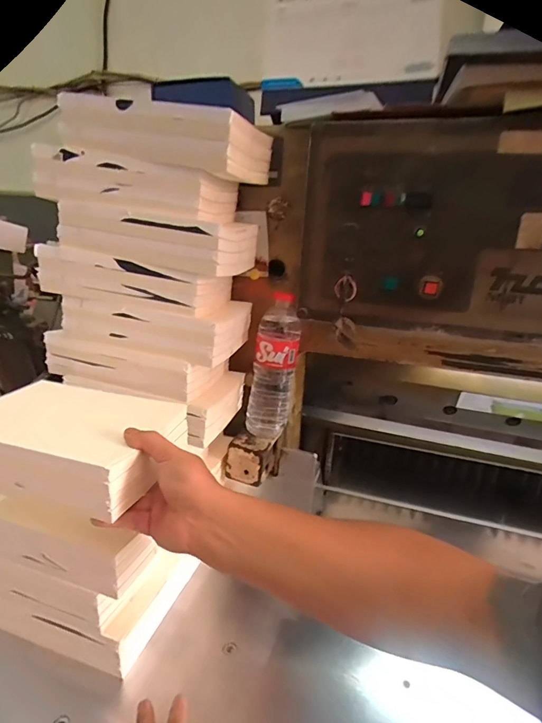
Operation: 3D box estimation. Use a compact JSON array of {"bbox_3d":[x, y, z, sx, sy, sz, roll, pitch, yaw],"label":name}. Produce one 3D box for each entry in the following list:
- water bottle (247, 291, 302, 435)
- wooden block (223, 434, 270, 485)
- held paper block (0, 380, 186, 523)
[{"bbox_3d":[0.006,0.012,0.643,0.077,0.218,0.061,3,15,-2],"label":"water bottle"},{"bbox_3d":[-0.035,0.151,0.640,0.064,0.060,0.051,8,16,15],"label":"wooden block"},{"bbox_3d":[-0.225,0.092,0.460,0.211,0.071,0.144,8,16,13],"label":"held paper block"}]

